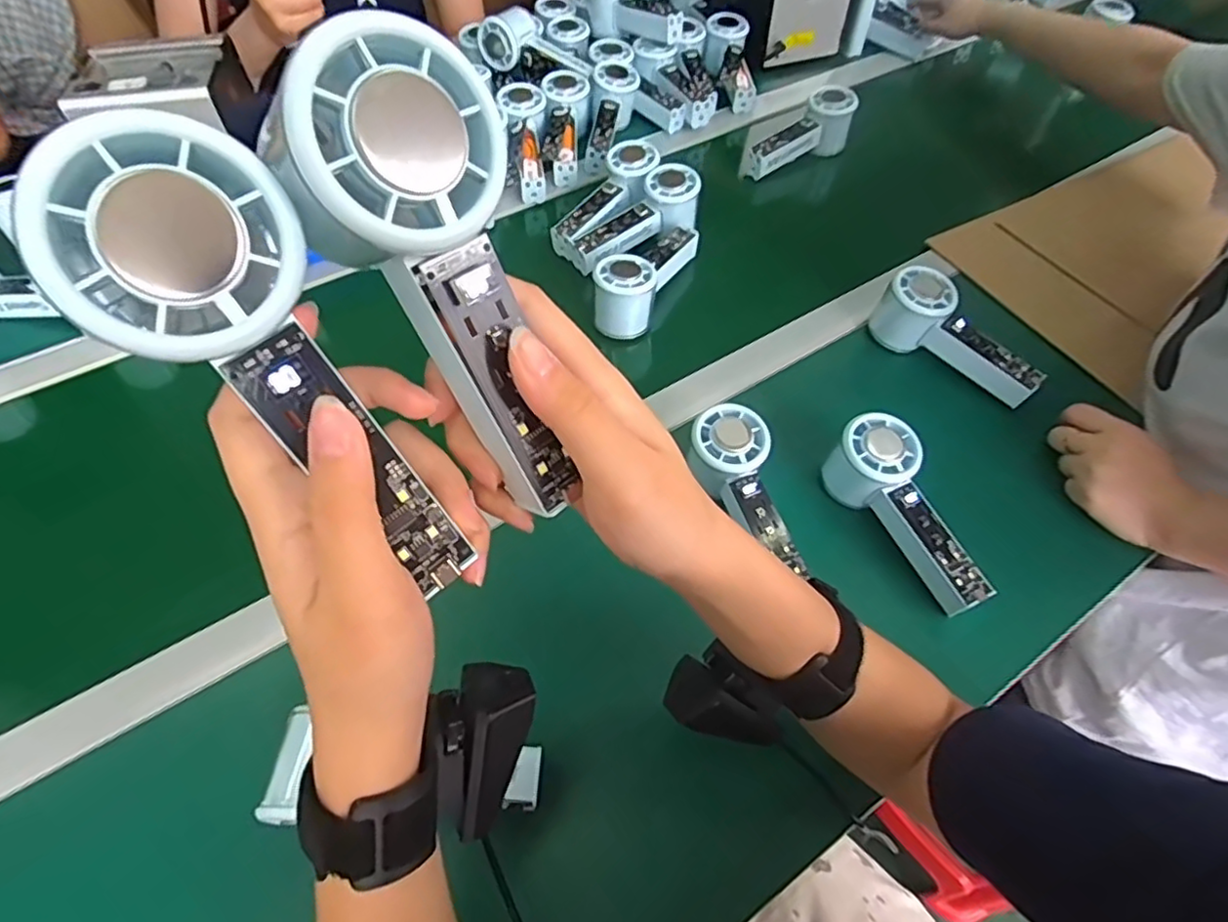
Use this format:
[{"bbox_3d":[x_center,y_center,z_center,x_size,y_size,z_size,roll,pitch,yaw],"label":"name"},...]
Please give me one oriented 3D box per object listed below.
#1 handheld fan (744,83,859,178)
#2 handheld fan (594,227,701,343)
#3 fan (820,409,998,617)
[{"bbox_3d":[0.223,-0.382,0.766,0.149,0.054,0.058,-36,63,-8],"label":"handheld fan"},{"bbox_3d":[0.032,-0.184,0.630,0.051,0.068,0.150,26,60,15],"label":"handheld fan"},{"bbox_3d":[0.218,0.040,0.485,0.054,0.056,0.150,-26,75,-17],"label":"fan"}]

